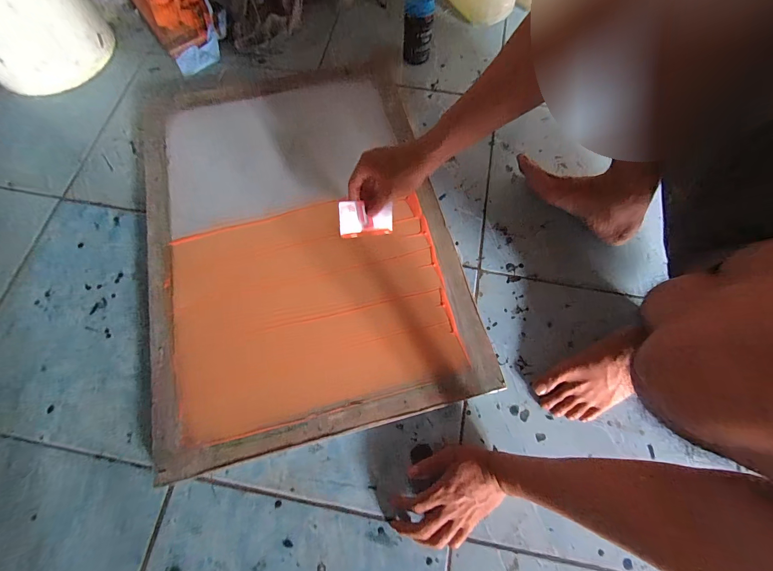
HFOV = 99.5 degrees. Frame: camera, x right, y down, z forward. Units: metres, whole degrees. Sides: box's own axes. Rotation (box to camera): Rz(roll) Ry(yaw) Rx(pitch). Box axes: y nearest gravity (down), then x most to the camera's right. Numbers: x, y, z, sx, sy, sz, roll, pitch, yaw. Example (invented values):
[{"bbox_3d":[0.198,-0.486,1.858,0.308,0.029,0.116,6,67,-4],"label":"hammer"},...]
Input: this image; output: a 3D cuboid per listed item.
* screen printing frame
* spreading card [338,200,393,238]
[{"bbox_3d":[-0.161,-0.111,0.593,0.520,0.034,0.719,-14,71,-5],"label":"screen printing frame"},{"bbox_3d":[-0.031,-0.104,0.510,0.086,0.056,0.006,-8,34,-17],"label":"spreading card"}]

